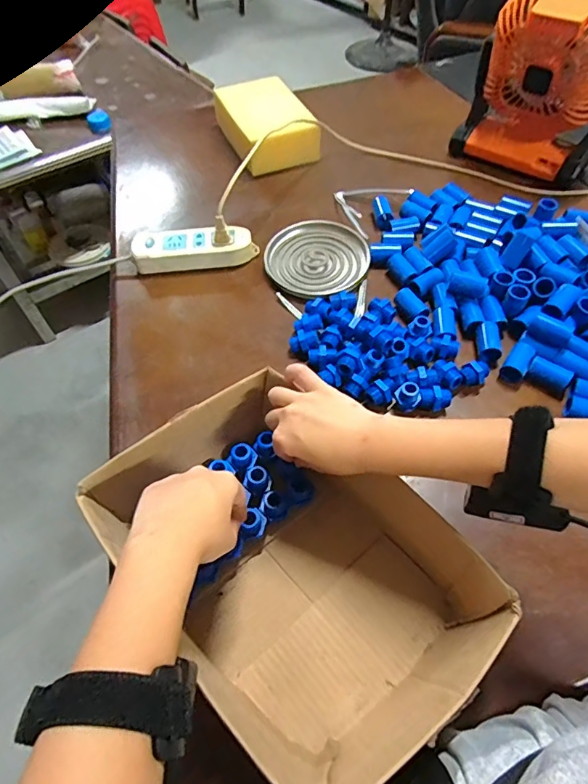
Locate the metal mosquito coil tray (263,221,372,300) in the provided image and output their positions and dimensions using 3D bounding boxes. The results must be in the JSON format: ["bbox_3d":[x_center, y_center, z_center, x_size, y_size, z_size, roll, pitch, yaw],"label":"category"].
[{"bbox_3d":[0.033,-0.194,0.681,0.144,0.018,0.136,-39,63,-23],"label":"metal mosquito coil tray"}]

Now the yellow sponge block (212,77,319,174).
[{"bbox_3d":[-0.053,-0.479,0.850,0.138,0.070,0.197,-20,58,-13],"label":"yellow sponge block"}]

